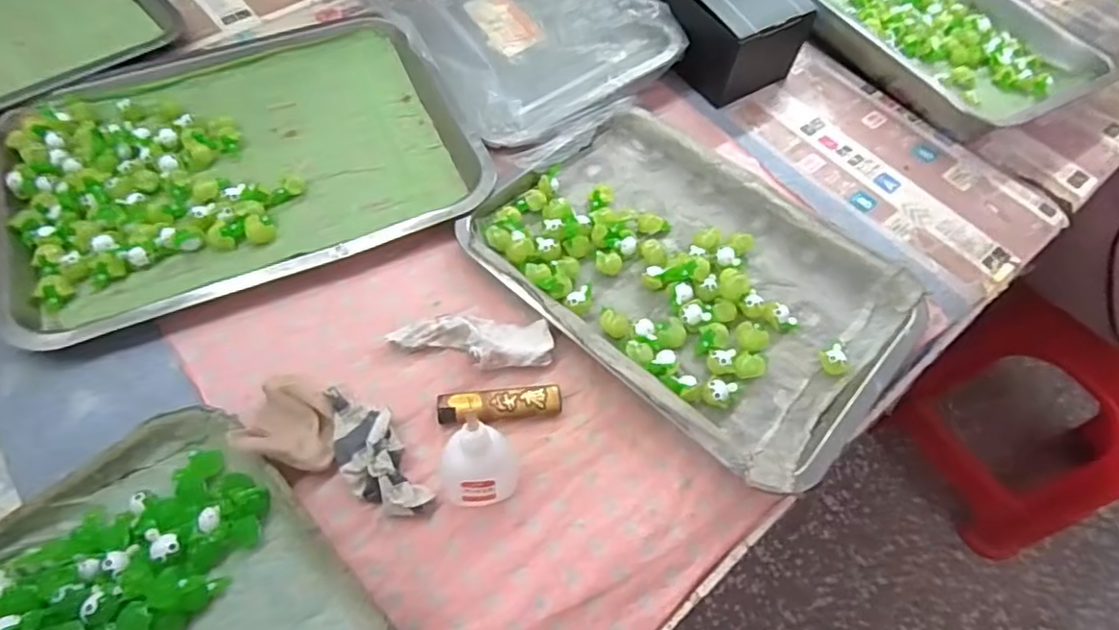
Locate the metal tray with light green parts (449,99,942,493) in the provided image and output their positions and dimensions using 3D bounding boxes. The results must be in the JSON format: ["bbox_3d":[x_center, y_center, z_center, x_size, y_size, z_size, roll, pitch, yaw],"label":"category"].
[{"bbox_3d":[0.093,-0.031,0.465,0.294,0.027,0.212,38,64,16],"label":"metal tray with light green parts"}]

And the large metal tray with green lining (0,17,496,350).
[{"bbox_3d":[-0.258,-0.131,0.501,0.344,0.021,0.265,-23,64,-16],"label":"large metal tray with green lining"}]

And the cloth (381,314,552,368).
[{"bbox_3d":[-0.059,0.017,0.429,0.108,0.019,0.038,2,60,-3],"label":"cloth"}]

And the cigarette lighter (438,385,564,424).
[{"bbox_3d":[-0.039,0.059,0.410,0.079,0.012,0.022,-2,60,-5],"label":"cigarette lighter"}]

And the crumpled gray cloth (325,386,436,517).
[{"bbox_3d":[-0.115,0.084,0.385,0.038,0.021,0.093,-28,66,-19],"label":"crumpled gray cloth"}]

